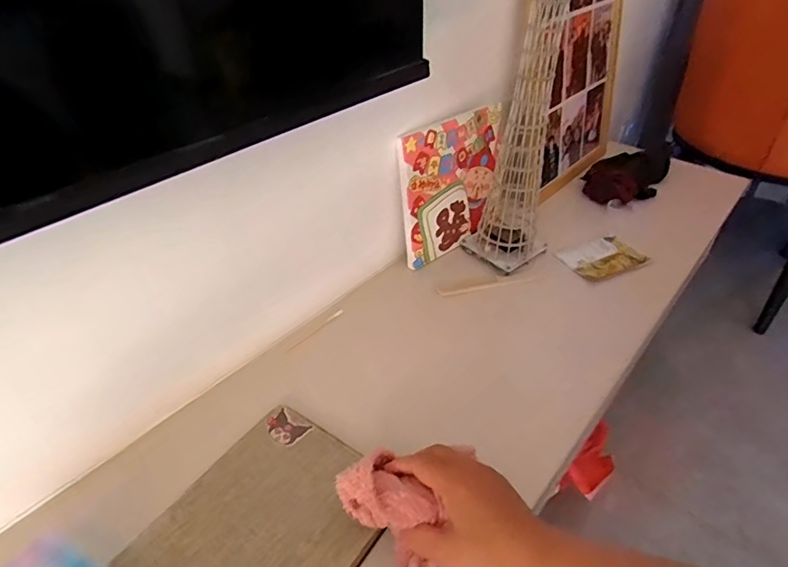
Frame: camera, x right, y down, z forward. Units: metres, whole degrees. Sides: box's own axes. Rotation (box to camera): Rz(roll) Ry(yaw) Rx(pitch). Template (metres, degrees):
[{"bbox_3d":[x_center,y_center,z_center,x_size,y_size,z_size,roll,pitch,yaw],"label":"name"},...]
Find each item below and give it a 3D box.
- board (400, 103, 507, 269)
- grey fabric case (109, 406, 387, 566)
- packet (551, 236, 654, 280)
[{"bbox_3d":[0.093,-0.141,0.714,0.185,0.186,0.025,-27,36,-30],"label":"board"},{"bbox_3d":[-0.119,0.215,0.409,0.166,0.013,0.226,25,46,28],"label":"grey fabric case"},{"bbox_3d":[0.319,-0.038,0.749,0.121,0.017,0.077,-15,42,-17],"label":"packet"}]

